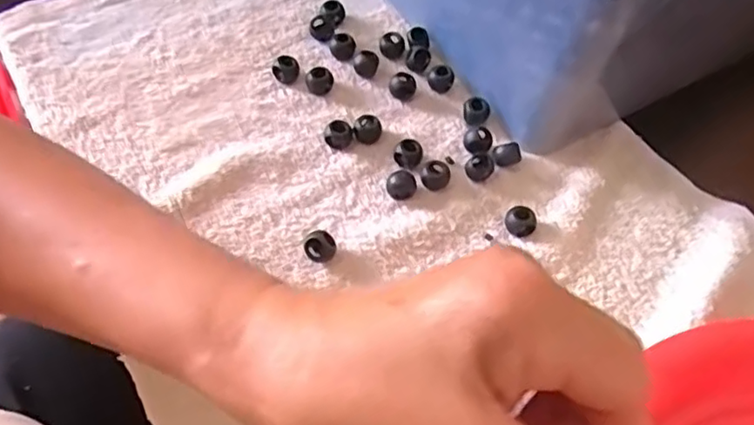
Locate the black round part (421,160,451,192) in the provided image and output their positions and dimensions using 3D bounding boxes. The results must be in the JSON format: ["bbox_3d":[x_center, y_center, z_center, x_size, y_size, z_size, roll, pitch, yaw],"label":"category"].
[{"bbox_3d":[0.031,-0.019,0.326,0.015,0.011,0.012,11,57,4],"label":"black round part"}]

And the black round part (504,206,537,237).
[{"bbox_3d":[0.073,0.005,0.313,0.015,0.012,0.012,24,59,12],"label":"black round part"}]

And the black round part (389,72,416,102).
[{"bbox_3d":[0.015,-0.074,0.360,0.015,0.010,0.015,2,57,-3],"label":"black round part"}]

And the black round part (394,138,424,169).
[{"bbox_3d":[0.017,-0.031,0.332,0.015,0.011,0.012,3,57,-2],"label":"black round part"}]

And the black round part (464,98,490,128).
[{"bbox_3d":[0.057,-0.059,0.353,0.015,0.012,0.016,2,57,-3],"label":"black round part"}]

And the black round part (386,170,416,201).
[{"bbox_3d":[0.013,-0.014,0.321,0.015,0.010,0.013,7,57,1],"label":"black round part"}]

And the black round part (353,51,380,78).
[{"bbox_3d":[-0.006,-0.088,0.367,0.015,0.011,0.012,4,57,-1],"label":"black round part"}]

